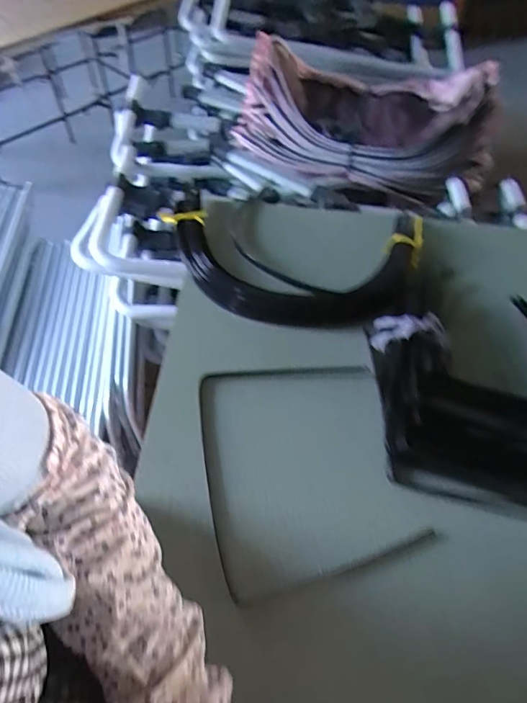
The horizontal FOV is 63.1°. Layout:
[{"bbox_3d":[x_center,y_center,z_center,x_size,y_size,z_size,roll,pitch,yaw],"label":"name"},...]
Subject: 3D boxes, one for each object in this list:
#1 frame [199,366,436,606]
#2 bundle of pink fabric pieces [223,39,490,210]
[{"bbox_3d":[0.058,0.152,0.600,0.273,0.010,0.311,-9,57,-6],"label":"frame"},{"bbox_3d":[0.254,-0.579,1.106,0.669,0.256,0.246,11,58,6],"label":"bundle of pink fabric pieces"}]

